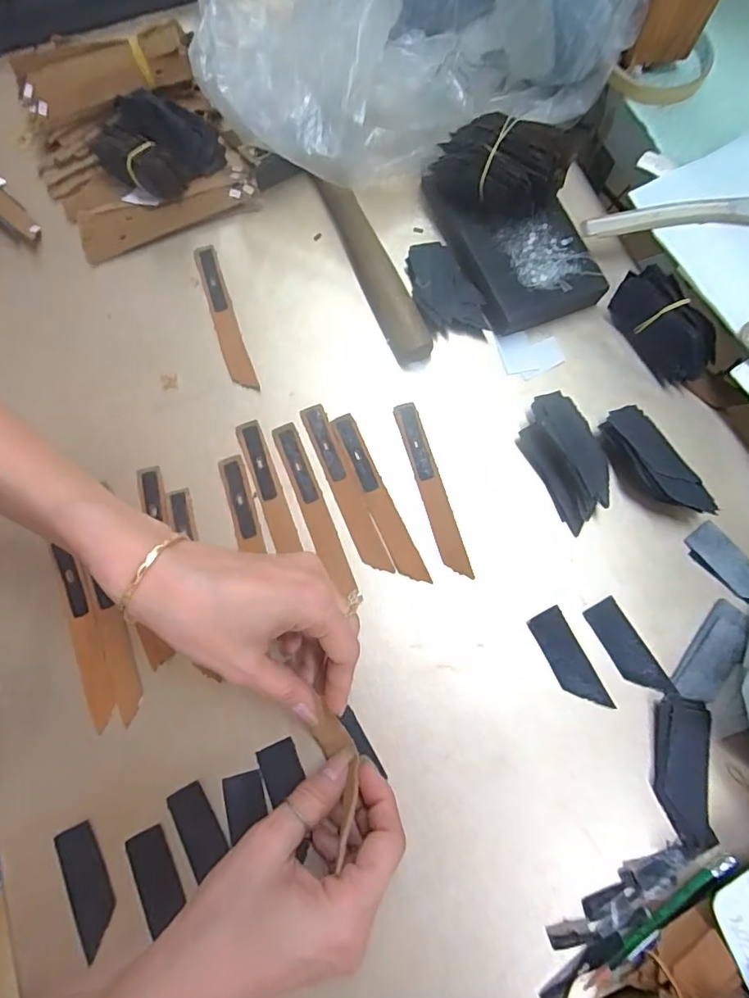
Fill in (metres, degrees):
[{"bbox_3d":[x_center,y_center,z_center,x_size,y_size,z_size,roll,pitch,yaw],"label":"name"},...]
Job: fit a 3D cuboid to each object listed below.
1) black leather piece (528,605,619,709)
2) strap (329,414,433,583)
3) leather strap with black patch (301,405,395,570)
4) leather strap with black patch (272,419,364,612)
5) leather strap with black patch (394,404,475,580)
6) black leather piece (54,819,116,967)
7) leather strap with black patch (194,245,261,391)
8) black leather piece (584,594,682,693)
[{"bbox_3d":[0.118,0.099,0.311,0.022,0.004,0.063,-25,77,-6],"label":"black leather piece"},{"bbox_3d":[0.002,-0.001,0.341,0.017,0.004,0.123,-24,77,-6],"label":"strap"},{"bbox_3d":[-0.020,-0.008,0.341,0.017,0.004,0.123,-23,76,-5],"label":"leather strap with black patch"},{"bbox_3d":[-0.039,0.011,0.338,0.017,0.004,0.130,-22,76,-5],"label":"leather strap with black patch"},{"bbox_3d":[0.038,-0.008,0.341,0.016,0.004,0.122,-17,76,-4],"label":"leather strap with black patch"},{"bbox_3d":[-0.160,0.215,0.284,0.023,0.004,0.062,-26,77,-6],"label":"black leather piece"},{"bbox_3d":[-0.111,-0.134,0.378,0.017,0.004,0.122,-19,76,-4],"label":"leather strap with black patch"},{"bbox_3d":[0.155,0.093,0.313,0.023,0.004,0.062,-28,77,-6],"label":"black leather piece"}]

